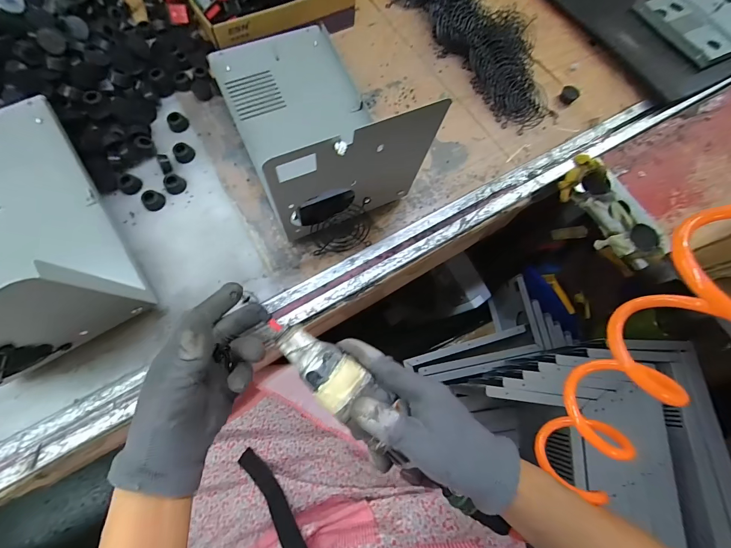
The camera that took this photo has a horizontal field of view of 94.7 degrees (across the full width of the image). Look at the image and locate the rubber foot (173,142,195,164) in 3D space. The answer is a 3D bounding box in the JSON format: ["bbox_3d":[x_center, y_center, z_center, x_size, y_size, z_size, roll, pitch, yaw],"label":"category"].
[{"bbox_3d":[-0.222,-0.149,0.411,0.022,0.013,0.021,1,73,-2],"label":"rubber foot"}]

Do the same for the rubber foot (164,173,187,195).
[{"bbox_3d":[-0.226,-0.107,0.398,0.020,0.012,0.023,41,75,10],"label":"rubber foot"}]

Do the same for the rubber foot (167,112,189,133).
[{"bbox_3d":[-0.237,-0.192,0.425,0.024,0.012,0.021,-37,78,-12],"label":"rubber foot"}]

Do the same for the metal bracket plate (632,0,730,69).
[{"bbox_3d":[0.507,-0.382,0.499,0.171,0.036,0.151,-24,75,-9],"label":"metal bracket plate"}]

